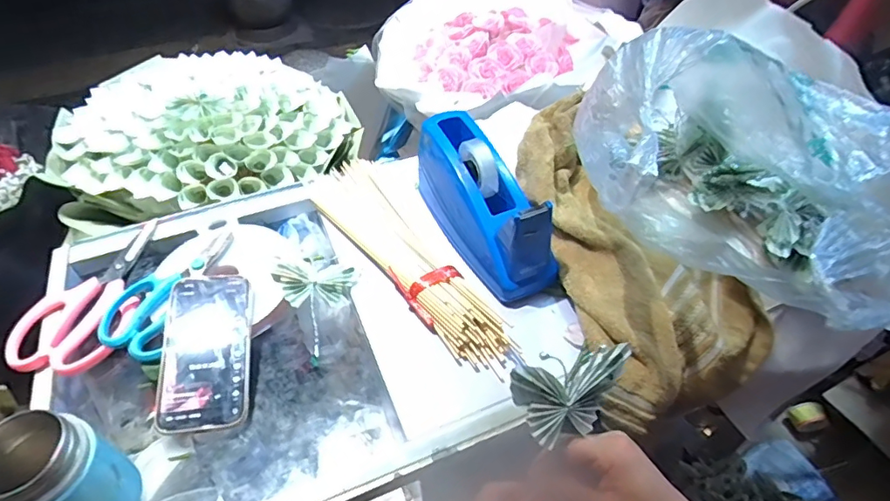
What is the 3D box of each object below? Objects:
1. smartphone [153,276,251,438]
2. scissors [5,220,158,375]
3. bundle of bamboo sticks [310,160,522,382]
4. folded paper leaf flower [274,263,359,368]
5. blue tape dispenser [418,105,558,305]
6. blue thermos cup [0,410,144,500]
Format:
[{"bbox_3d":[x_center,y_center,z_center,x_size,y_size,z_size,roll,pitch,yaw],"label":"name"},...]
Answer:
[{"bbox_3d":[-0.217,0.090,0.470,0.074,0.007,0.148,-6,58,-12],"label":"smartphone"},{"bbox_3d":[-0.366,0.040,0.548,0.103,0.013,0.198,6,47,7],"label":"scissors"},{"bbox_3d":[-0.050,-0.006,0.573,0.083,0.028,0.354,-26,52,-22],"label":"bundle of bamboo sticks"},{"bbox_3d":[-0.128,0.056,0.521,0.079,0.031,0.108,-10,47,-9],"label":"folded paper leaf flower"},{"bbox_3d":[0.040,-0.057,0.569,0.071,0.105,0.215,-18,49,-16],"label":"blue tape dispenser"},{"bbox_3d":[-0.270,0.165,0.363,0.060,0.107,0.060,0,47,0],"label":"blue thermos cup"}]

